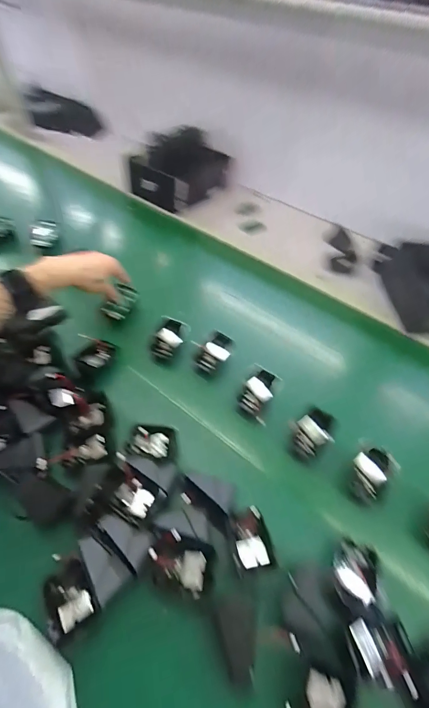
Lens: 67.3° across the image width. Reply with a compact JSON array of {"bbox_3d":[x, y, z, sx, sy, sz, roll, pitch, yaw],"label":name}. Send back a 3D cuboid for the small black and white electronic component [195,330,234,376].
[{"bbox_3d":[0.001,0.000,0.530,0.040,0.022,0.075,29,69,18],"label":"small black and white electronic component"}]

